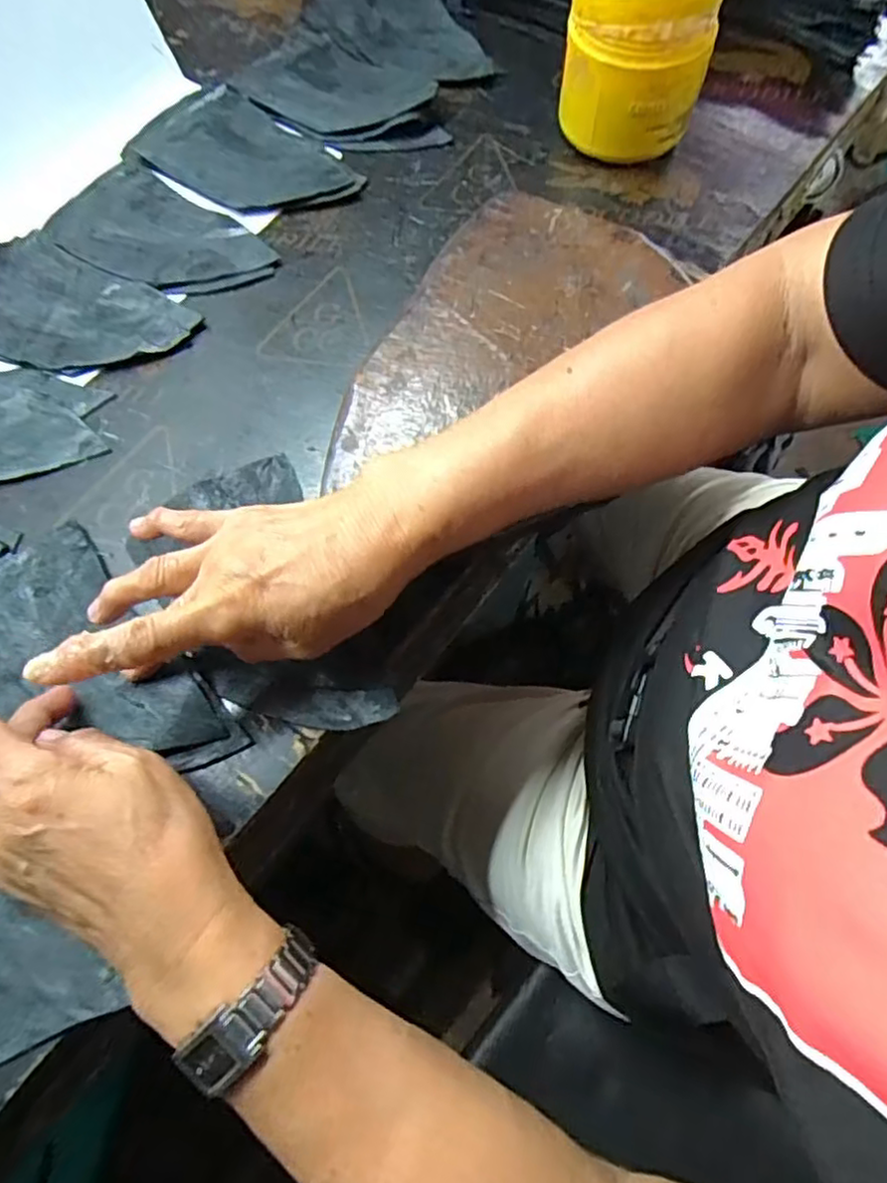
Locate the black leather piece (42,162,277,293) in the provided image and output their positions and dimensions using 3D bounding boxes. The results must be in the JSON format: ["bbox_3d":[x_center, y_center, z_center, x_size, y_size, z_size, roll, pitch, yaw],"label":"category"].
[{"bbox_3d":[-0.200,-0.249,0.465,0.161,0.007,0.087,33,72,14],"label":"black leather piece"}]

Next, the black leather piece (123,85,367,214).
[{"bbox_3d":[-0.146,-0.328,0.495,0.181,0.009,0.093,29,71,13],"label":"black leather piece"}]

